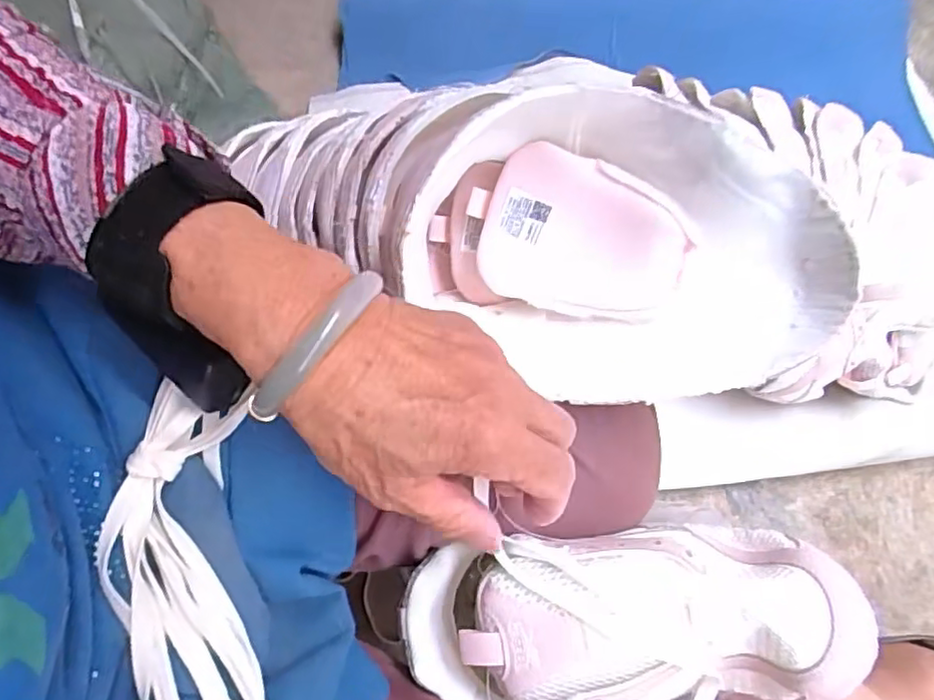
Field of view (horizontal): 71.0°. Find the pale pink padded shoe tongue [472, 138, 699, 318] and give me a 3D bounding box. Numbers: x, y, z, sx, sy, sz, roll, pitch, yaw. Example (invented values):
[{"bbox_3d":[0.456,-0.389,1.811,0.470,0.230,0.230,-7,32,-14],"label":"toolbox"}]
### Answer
[{"bbox_3d":[0.059,-0.056,0.337,0.102,0.008,0.077,21,107,13],"label":"pale pink padded shoe tongue"}]

